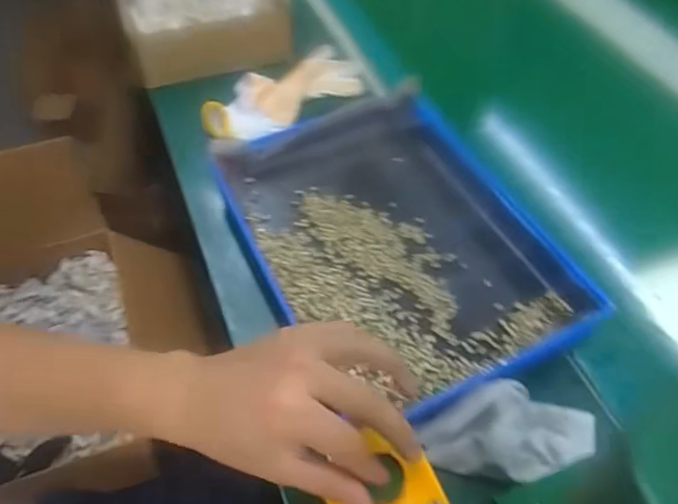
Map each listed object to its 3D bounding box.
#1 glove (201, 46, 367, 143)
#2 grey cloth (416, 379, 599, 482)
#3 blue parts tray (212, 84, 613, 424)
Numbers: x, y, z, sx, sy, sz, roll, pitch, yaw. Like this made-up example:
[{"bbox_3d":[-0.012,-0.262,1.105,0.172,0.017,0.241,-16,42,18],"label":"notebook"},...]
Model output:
[{"bbox_3d":[-0.064,-0.191,0.685,0.210,0.035,0.101,-36,60,-25],"label":"glove"},{"bbox_3d":[0.135,0.134,0.414,0.140,0.047,0.065,3,50,-17],"label":"grey cloth"},{"bbox_3d":[0.052,-0.023,0.521,0.235,0.039,0.328,-28,57,-21],"label":"blue parts tray"}]

